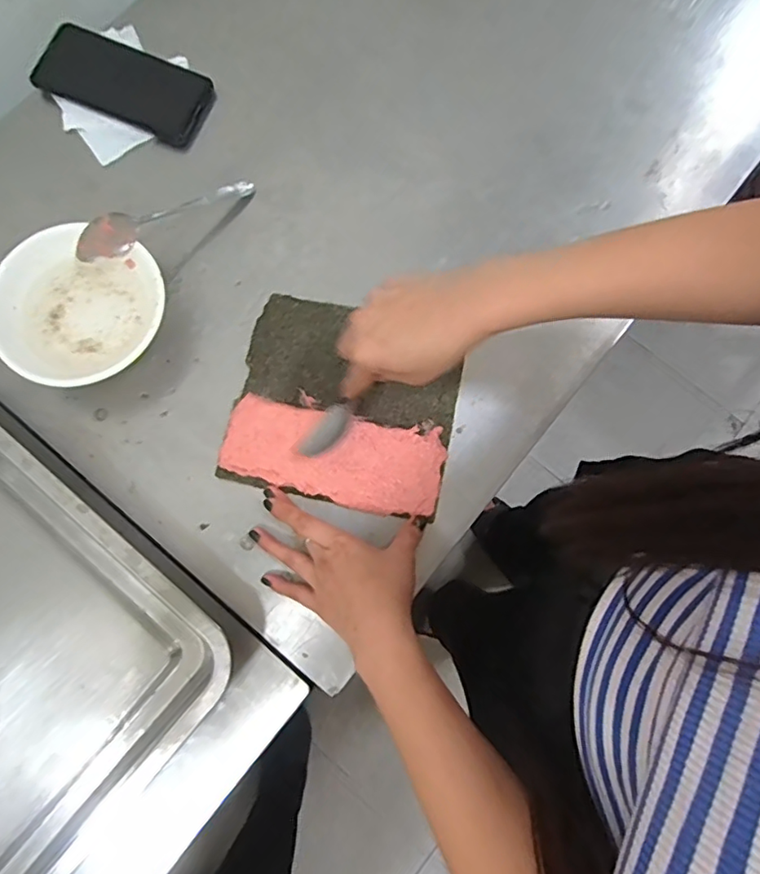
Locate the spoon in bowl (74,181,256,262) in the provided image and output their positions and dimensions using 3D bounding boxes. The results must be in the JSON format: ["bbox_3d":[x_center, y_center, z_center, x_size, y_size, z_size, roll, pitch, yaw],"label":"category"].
[{"bbox_3d":[-0.193,-0.205,0.515,0.175,0.025,0.034,-36,81,-27],"label":"spoon in bowl"}]

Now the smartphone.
[{"bbox_3d":[-0.252,-0.352,0.557,0.166,0.017,0.074,23,81,3],"label":"smartphone"}]

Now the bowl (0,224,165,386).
[{"bbox_3d":[-0.260,-0.114,0.493,0.141,0.043,0.132,0,80,-1],"label":"bowl"}]

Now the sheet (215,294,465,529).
[{"bbox_3d":[-0.031,-0.029,0.502,0.194,0.014,0.177,12,79,1],"label":"sheet"}]

